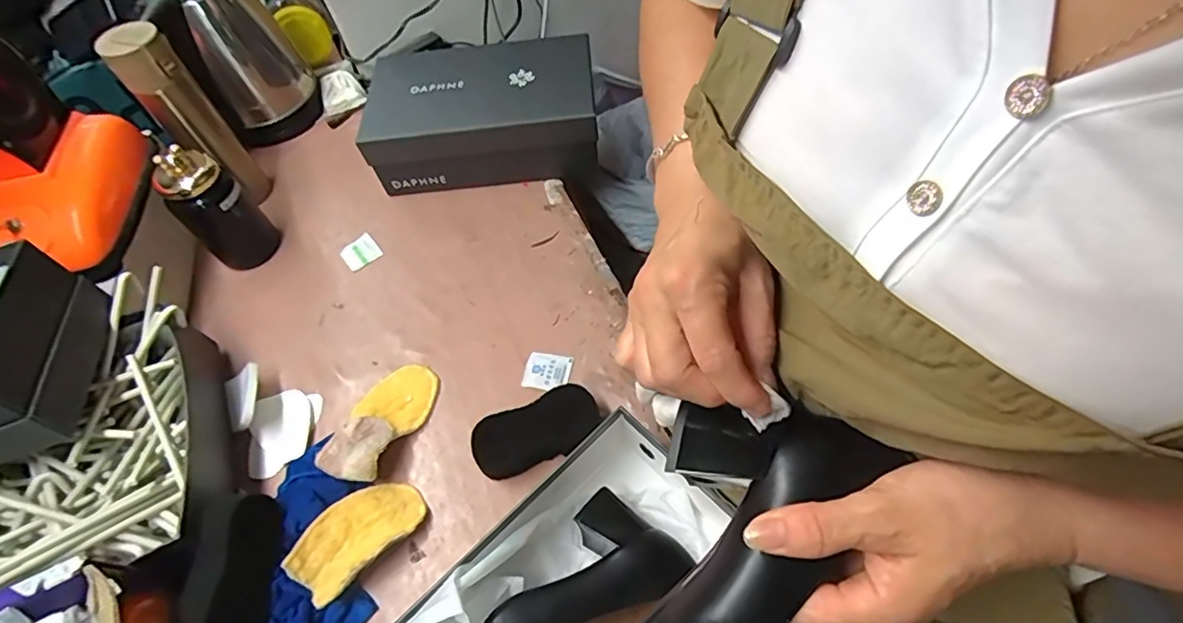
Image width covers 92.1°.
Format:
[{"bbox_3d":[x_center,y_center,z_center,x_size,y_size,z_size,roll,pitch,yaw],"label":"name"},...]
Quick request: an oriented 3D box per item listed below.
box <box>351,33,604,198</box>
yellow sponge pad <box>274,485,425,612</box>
[{"bbox_3d":[-0.148,-0.279,0.793,0.297,0.107,0.216,-4,58,3],"label":"box"},{"bbox_3d":[-0.219,0.210,0.537,0.068,0.040,0.118,37,68,24],"label":"yellow sponge pad"}]

